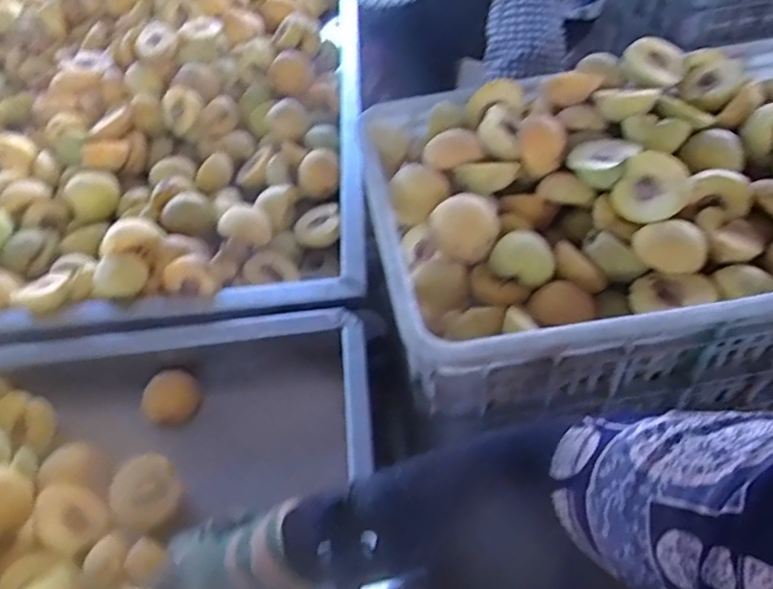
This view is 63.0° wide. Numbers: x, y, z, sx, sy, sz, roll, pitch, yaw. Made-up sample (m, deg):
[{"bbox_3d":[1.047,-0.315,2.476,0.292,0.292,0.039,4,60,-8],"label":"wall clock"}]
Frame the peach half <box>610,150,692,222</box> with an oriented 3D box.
[{"bbox_3d":[0.242,-0.098,0.577,0.023,0.062,0.061,9,9,-42],"label":"peach half"}]

